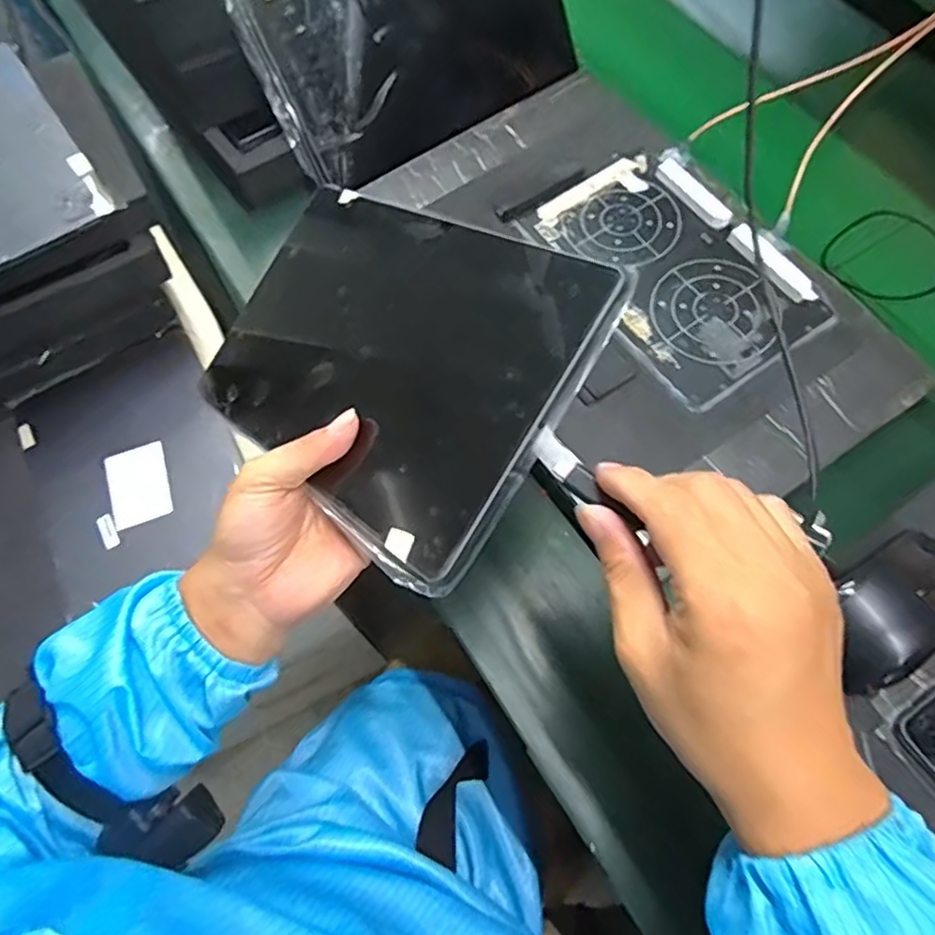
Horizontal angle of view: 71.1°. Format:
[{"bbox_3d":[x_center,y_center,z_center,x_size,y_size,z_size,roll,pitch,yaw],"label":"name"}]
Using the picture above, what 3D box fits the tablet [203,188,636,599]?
[{"bbox_3d":[-0.055,-0.064,0.369,0.248,0.009,0.167,31,91,37],"label":"tablet"}]

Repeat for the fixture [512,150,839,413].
[{"bbox_3d":[0.154,-0.153,0.489,0.138,0.014,0.206,-28,69,-11],"label":"fixture"}]

